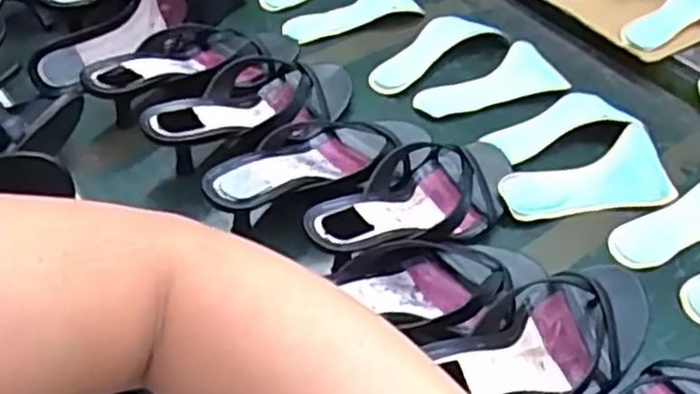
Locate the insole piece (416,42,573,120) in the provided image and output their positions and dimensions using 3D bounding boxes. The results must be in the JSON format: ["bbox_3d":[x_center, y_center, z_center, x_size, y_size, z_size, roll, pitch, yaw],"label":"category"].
[{"bbox_3d":[0.145,-0.130,0.802,0.175,0.006,0.081,-14,53,-16],"label":"insole piece"}]

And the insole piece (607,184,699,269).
[{"bbox_3d":[0.313,0.026,0.664,0.164,0.022,0.066,-20,50,-22],"label":"insole piece"}]

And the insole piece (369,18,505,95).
[{"bbox_3d":[0.087,-0.171,0.825,0.174,0.022,0.067,-33,57,-31],"label":"insole piece"}]

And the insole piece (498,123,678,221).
[{"bbox_3d":[0.230,-0.015,0.679,0.177,0.022,0.074,-17,48,-24],"label":"insole piece"}]

